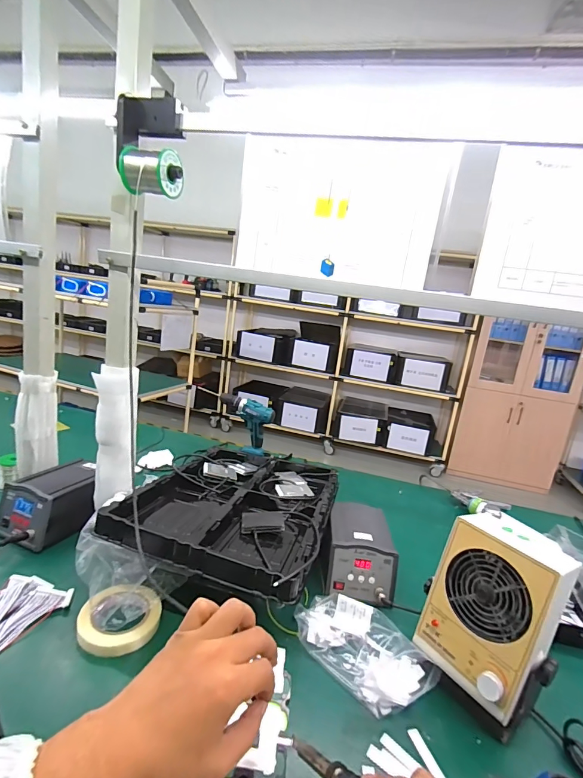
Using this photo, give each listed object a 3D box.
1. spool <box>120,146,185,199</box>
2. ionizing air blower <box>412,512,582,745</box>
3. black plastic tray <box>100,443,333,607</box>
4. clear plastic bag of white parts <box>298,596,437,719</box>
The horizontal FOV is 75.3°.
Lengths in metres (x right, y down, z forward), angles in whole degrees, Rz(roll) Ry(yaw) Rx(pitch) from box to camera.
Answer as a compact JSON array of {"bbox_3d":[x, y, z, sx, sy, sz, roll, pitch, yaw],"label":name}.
[{"bbox_3d":[-0.224,-0.348,0.613,0.091,0.062,0.056,11,13,13],"label":"spool"},{"bbox_3d":[0.289,0.324,0.544,0.122,0.240,0.152,-2,16,-35],"label":"ionizing air blower"},{"bbox_3d":[-0.097,0.239,0.801,0.347,0.079,0.460,11,14,14],"label":"black plastic tray"},{"bbox_3d":[0.108,0.398,0.591,0.116,0.044,0.209,-6,19,-45],"label":"clear plastic bag of white parts"}]

